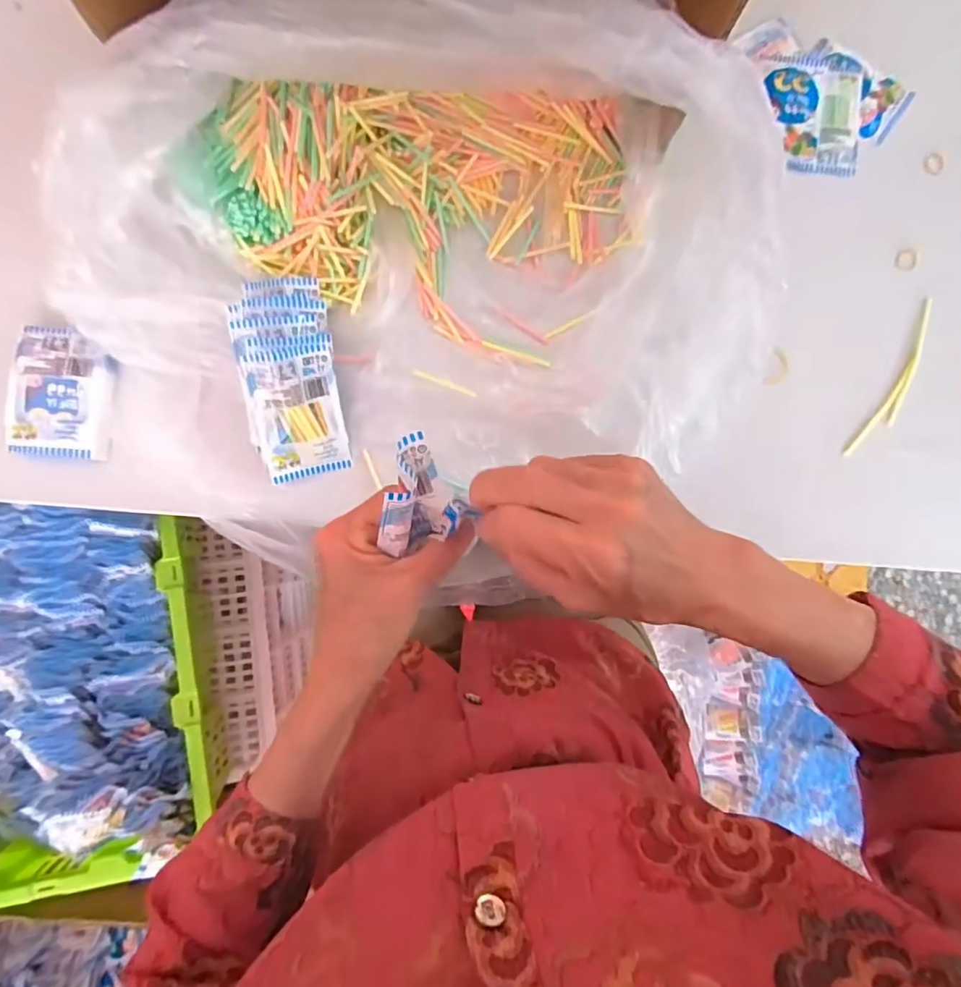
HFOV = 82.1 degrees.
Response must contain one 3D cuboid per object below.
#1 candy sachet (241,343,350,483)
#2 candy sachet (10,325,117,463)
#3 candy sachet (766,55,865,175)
[{"bbox_3d":[-0.142,-0.060,0.436,0.064,0.015,0.101,-15,119,-19],"label":"candy sachet"},{"bbox_3d":[-0.334,-0.081,0.440,0.075,0.011,0.103,4,85,-5],"label":"candy sachet"},{"bbox_3d":[0.320,-0.365,0.529,0.095,0.009,0.114,3,85,-5],"label":"candy sachet"}]

